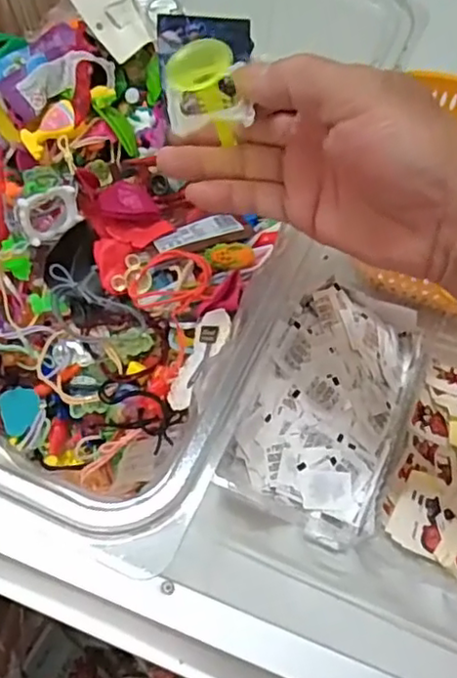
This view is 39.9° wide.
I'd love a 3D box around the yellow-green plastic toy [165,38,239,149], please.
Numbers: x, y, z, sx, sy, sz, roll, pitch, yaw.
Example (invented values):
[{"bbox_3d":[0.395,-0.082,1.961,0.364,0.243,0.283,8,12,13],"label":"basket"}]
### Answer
[{"bbox_3d":[-0.007,-0.112,0.300,0.029,0.062,0.022,-19,63,7],"label":"yellow-green plastic toy"}]

